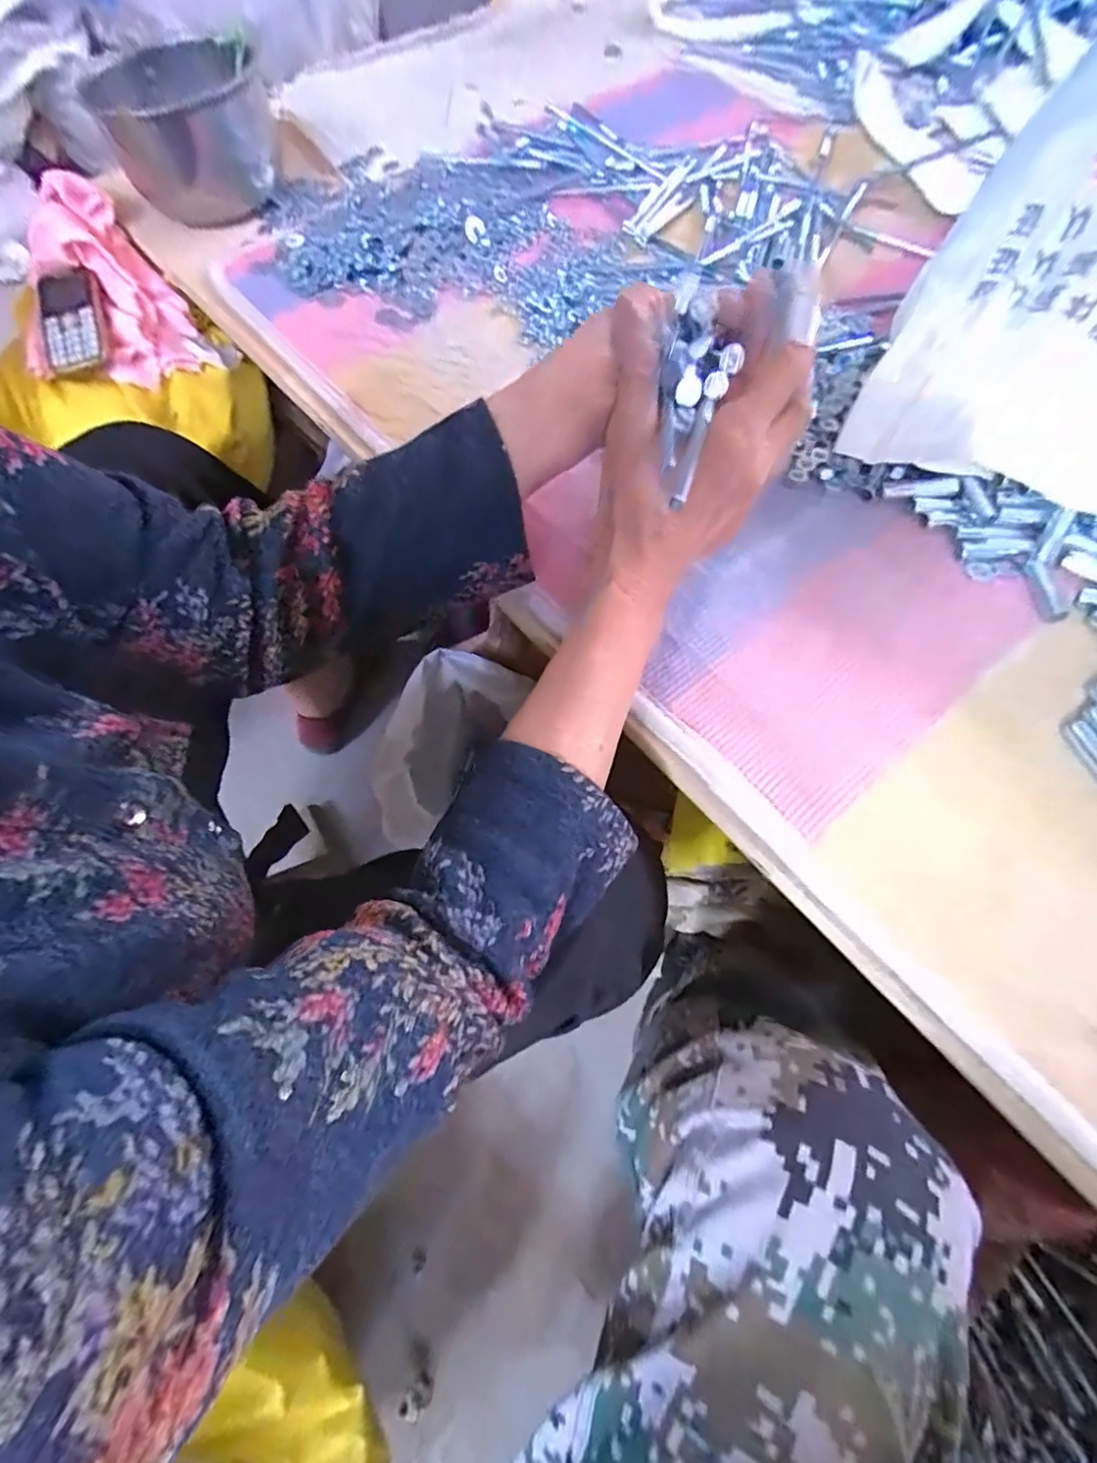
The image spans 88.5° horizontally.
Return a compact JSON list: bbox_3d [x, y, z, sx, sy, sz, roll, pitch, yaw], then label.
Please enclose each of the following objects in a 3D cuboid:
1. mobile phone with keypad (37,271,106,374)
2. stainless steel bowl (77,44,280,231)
[{"bbox_3d":[-0.483,-0.417,0.571,0.060,0.014,0.107,-10,84,-1],"label":"mobile phone with keypad"},{"bbox_3d":[-0.345,-0.577,0.546,0.130,0.097,0.095,10,70,6],"label":"stainless steel bowl"}]

